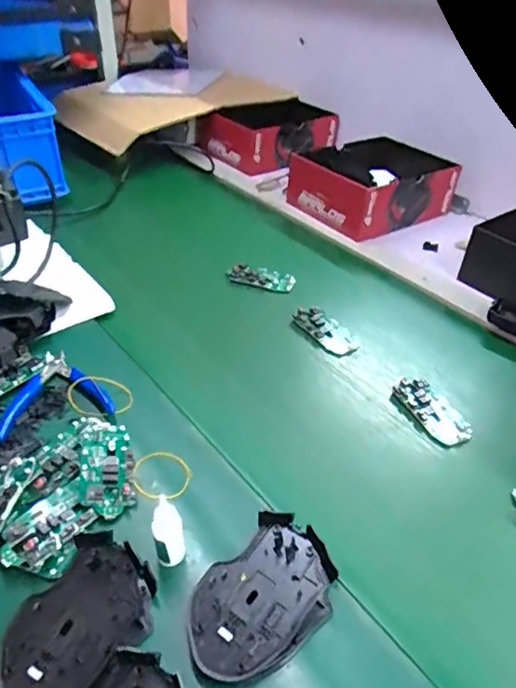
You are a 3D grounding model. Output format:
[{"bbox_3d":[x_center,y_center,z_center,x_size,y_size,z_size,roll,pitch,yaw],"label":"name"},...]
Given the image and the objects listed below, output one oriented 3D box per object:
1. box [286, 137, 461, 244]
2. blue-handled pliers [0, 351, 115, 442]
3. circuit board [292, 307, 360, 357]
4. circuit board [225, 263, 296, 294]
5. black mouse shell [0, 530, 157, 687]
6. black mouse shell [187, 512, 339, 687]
[{"bbox_3d":[0.207,-0.293,0.945,0.274,0.084,0.212,-24,46,-29],"label":"box"},{"bbox_3d":[-0.215,0.045,0.549,0.108,0.008,0.106,-14,42,-19],"label":"blue-handled pliers"},{"bbox_3d":[0.088,-0.018,0.665,0.048,0.015,0.091,-23,45,-28],"label":"circuit board"},{"bbox_3d":[0.003,-0.093,0.750,0.096,0.019,0.040,11,40,11],"label":"circuit board"},{"bbox_3d":[-0.126,0.189,0.360,0.074,0.025,0.112,27,47,26],"label":"black mouse shell"},{"bbox_3d":[0.001,0.182,0.381,0.113,0.026,0.078,-31,50,-32],"label":"black mouse shell"}]

